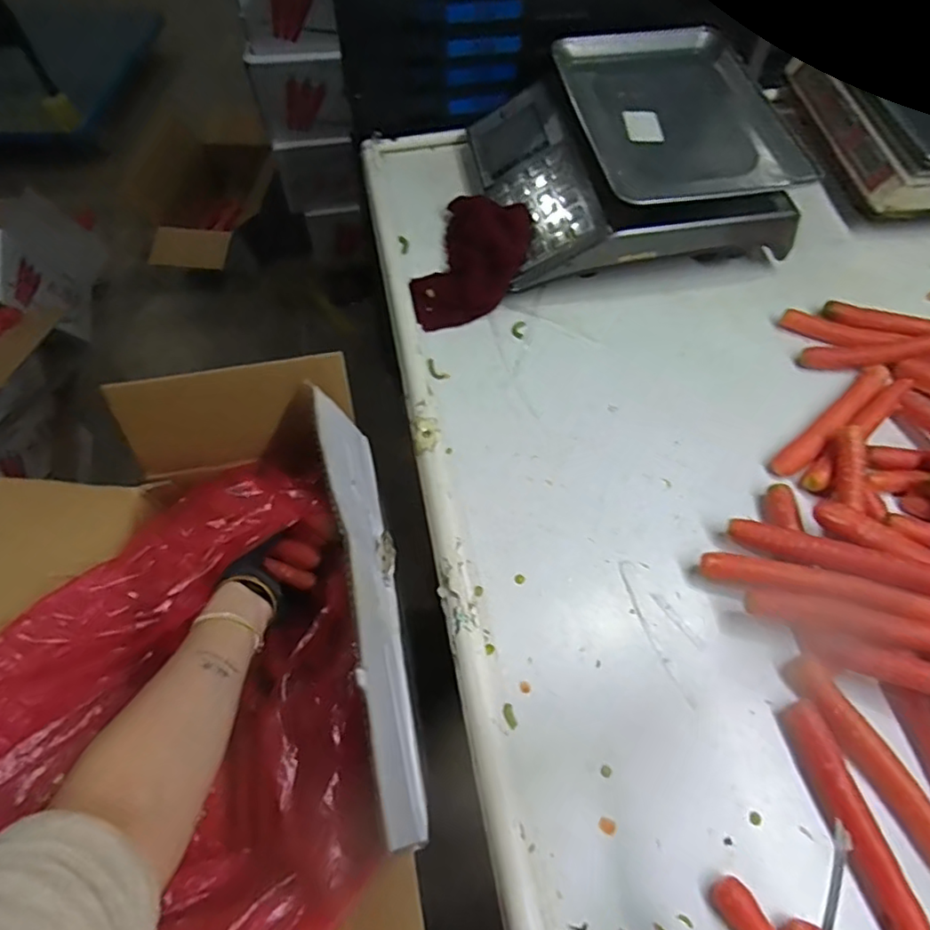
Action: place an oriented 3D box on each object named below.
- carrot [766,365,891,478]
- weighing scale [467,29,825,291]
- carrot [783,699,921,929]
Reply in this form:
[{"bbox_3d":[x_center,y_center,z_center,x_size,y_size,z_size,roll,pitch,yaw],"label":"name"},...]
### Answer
[{"bbox_3d":[0.393,-0.050,0.632,0.191,0.024,0.026,-38,67,-20],"label":"carrot"},{"bbox_3d":[0.203,-0.382,0.756,0.347,0.130,0.310,-11,61,-5],"label":"weighing scale"},{"bbox_3d":[0.299,0.283,0.446,0.024,0.023,0.198,-13,61,-7],"label":"carrot"}]

